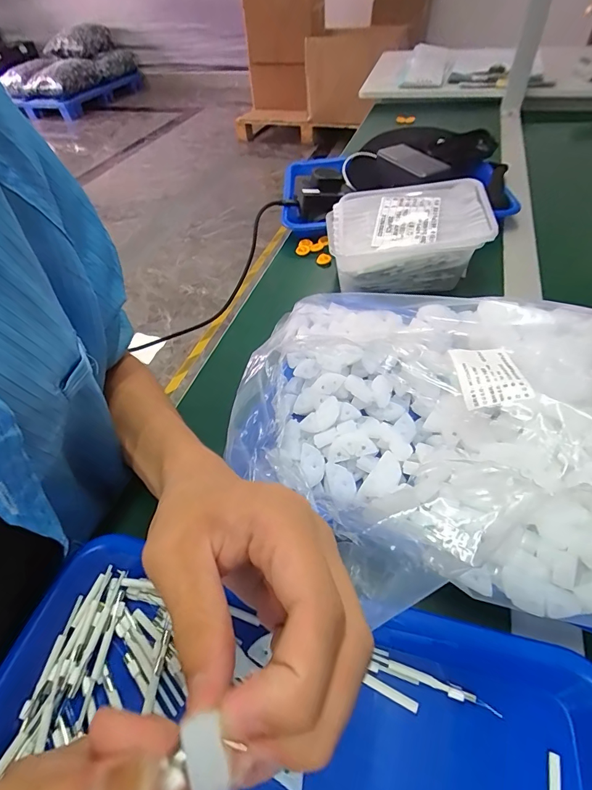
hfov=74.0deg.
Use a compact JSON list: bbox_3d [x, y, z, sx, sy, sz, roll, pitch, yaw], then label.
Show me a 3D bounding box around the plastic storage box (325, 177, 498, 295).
[{"bbox_3d":[0.132,-0.191,0.478,0.180,0.072,0.133,0,50,5],"label":"plastic storage box"}]

